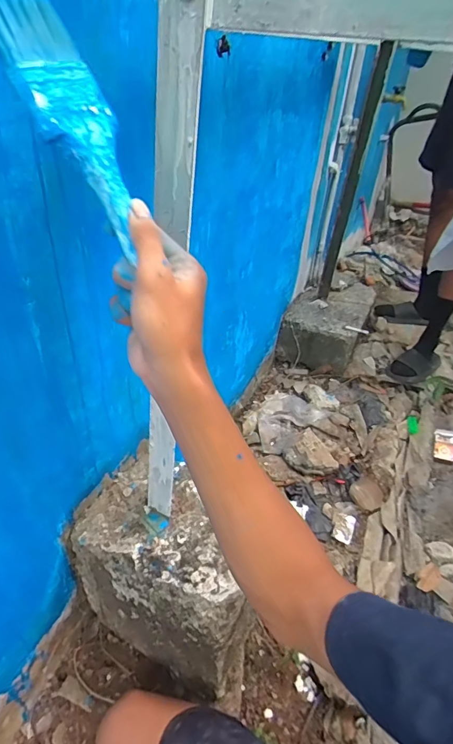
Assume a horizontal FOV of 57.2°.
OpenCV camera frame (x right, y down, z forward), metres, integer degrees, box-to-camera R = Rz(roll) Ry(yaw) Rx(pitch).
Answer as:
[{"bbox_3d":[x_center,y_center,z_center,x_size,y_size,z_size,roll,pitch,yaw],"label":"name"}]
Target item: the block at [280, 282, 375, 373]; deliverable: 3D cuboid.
[{"bbox_3d":[0.374,-0.180,1.539,0.266,0.168,0.415,16,39,16],"label":"block"}]

